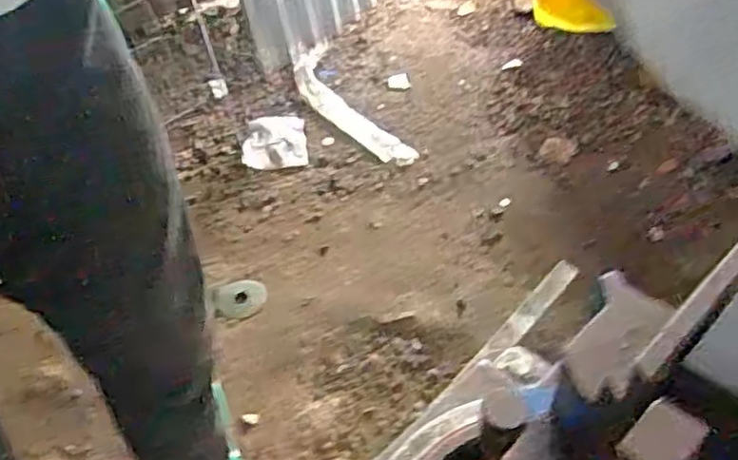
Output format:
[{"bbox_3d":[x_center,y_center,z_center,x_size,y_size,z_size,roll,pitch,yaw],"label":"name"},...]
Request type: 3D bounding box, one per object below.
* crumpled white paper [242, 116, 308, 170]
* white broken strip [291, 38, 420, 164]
[{"bbox_3d":[-0.240,-0.223,1.703,0.155,0.025,0.195,-8,44,-3],"label":"crumpled white paper"},{"bbox_3d":[-0.066,-0.327,1.787,0.147,0.019,0.522,-26,57,-12],"label":"white broken strip"}]

